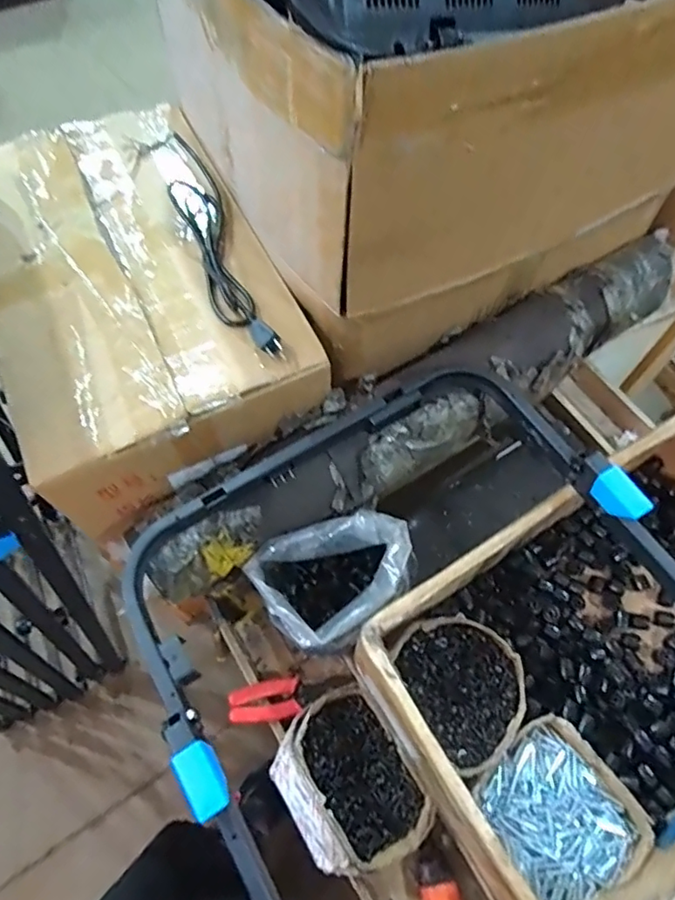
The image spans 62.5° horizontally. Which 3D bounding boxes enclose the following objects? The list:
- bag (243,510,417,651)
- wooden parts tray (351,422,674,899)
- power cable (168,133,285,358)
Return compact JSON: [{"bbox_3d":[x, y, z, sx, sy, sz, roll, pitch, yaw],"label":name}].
[{"bbox_3d":[-0.002,0.169,0.682,0.185,0.143,0.126,-15,64,-8],"label":"bag"},{"bbox_3d":[0.325,0.230,0.638,0.514,0.169,0.335,-30,67,-14],"label":"wooden parts tray"},{"bbox_3d":[-0.151,-0.253,0.678,0.056,0.034,0.356,-20,64,-10],"label":"power cable"}]

